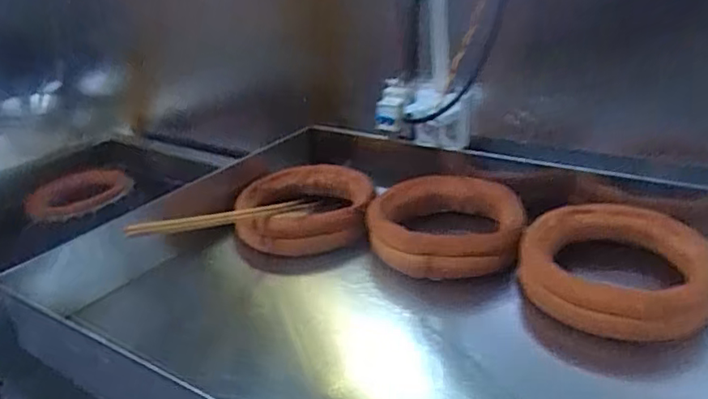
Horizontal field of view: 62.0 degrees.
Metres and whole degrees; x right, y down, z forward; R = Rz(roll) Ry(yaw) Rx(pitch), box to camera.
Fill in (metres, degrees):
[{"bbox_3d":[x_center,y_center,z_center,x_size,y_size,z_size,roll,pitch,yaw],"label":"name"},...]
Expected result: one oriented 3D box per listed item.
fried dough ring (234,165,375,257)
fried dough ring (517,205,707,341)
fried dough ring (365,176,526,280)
[{"bbox_3d":[-0.080,0.014,0.976,0.212,0.066,0.200,-2,27,1],"label":"fried dough ring"},{"bbox_3d":[0.324,0.075,0.746,0.198,0.082,0.215,-5,25,2],"label":"fried dough ring"},{"bbox_3d":[0.134,0.042,0.885,0.222,0.077,0.199,-3,25,6],"label":"fried dough ring"}]

